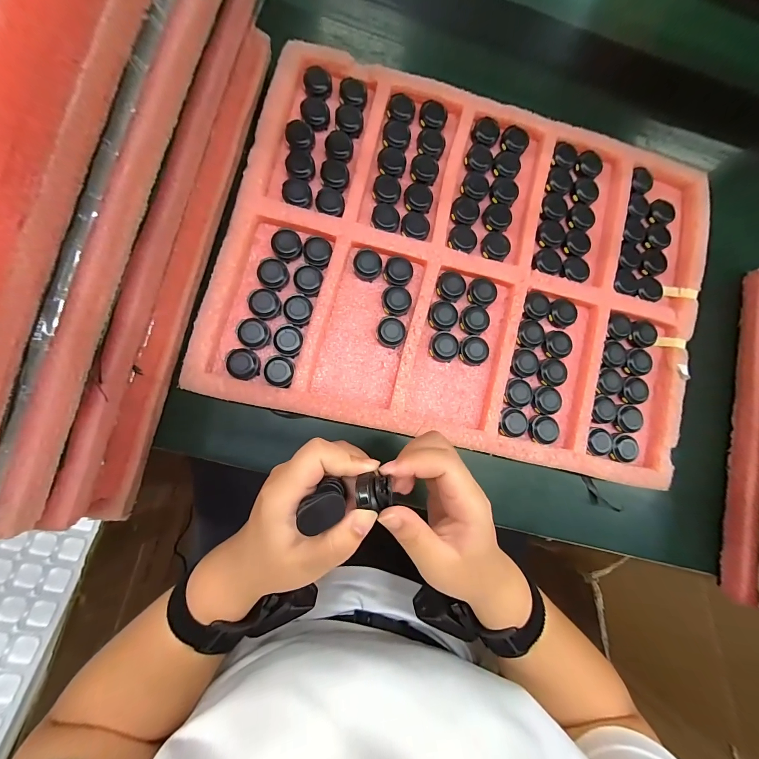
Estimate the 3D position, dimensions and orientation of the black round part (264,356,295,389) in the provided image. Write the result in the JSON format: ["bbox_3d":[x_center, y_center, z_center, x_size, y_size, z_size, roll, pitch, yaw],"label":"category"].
[{"bbox_3d":[-0.095,-0.008,0.310,0.027,0.009,0.029,1,85,-6],"label":"black round part"}]

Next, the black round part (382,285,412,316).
[{"bbox_3d":[0.018,-0.081,0.331,0.028,0.012,0.029,1,85,-6],"label":"black round part"}]

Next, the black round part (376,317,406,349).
[{"bbox_3d":[0.012,-0.048,0.328,0.029,0.013,0.029,1,85,-6],"label":"black round part"}]

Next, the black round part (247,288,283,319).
[{"bbox_3d":[-0.112,-0.075,0.316,0.028,0.014,0.029,1,85,-6],"label":"black round part"}]

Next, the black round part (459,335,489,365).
[{"bbox_3d":[0.097,-0.030,0.336,0.029,0.014,0.030,1,85,-6],"label":"black round part"}]

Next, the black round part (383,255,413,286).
[{"bbox_3d":[0.020,-0.112,0.333,0.028,0.010,0.030,1,85,-6],"label":"black round part"}]

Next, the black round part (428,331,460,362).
[{"bbox_3d":[0.066,-0.034,0.332,0.031,0.014,0.030,1,85,-6],"label":"black round part"}]

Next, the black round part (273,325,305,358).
[{"bbox_3d":[-0.088,-0.037,0.313,0.027,0.009,0.028,1,85,-6],"label":"black round part"}]

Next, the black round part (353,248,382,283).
[{"bbox_3d":[-0.012,-0.118,0.331,0.029,0.011,0.030,1,85,-6],"label":"black round part"}]

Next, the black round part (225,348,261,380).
[{"bbox_3d":[-0.130,-0.015,0.309,0.029,0.011,0.029,1,85,-6],"label":"black round part"}]

